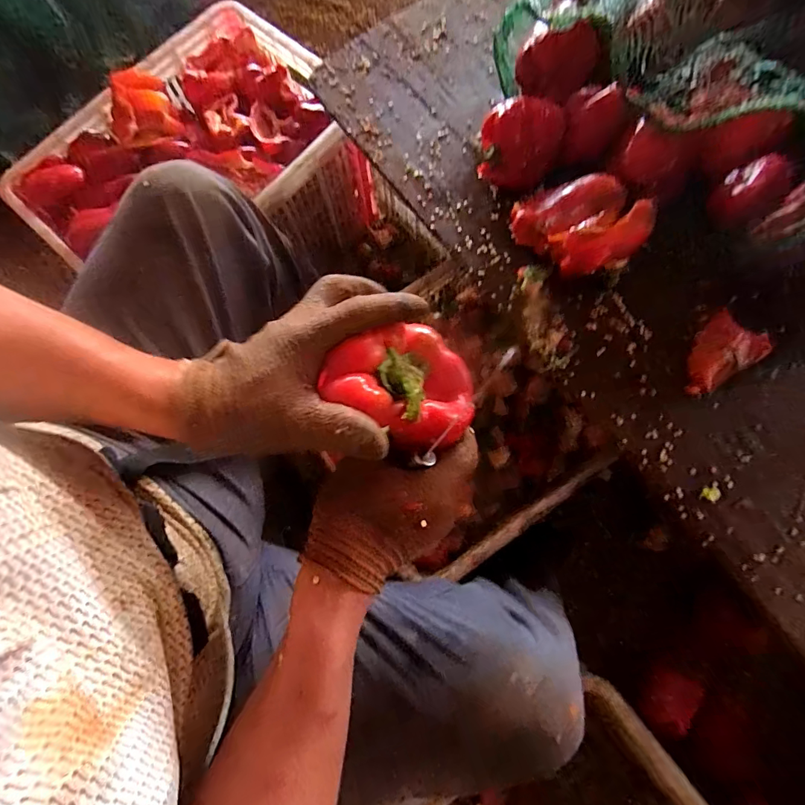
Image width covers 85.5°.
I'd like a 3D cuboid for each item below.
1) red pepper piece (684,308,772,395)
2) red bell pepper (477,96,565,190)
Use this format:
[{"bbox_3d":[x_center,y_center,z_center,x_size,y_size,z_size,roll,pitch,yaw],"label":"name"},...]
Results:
[{"bbox_3d":[0.357,-0.058,0.496,0.110,0.013,0.065,-33,77,-7],"label":"red pepper piece"},{"bbox_3d":[0.146,-0.326,0.546,0.092,0.069,0.080,6,76,3],"label":"red bell pepper"}]

